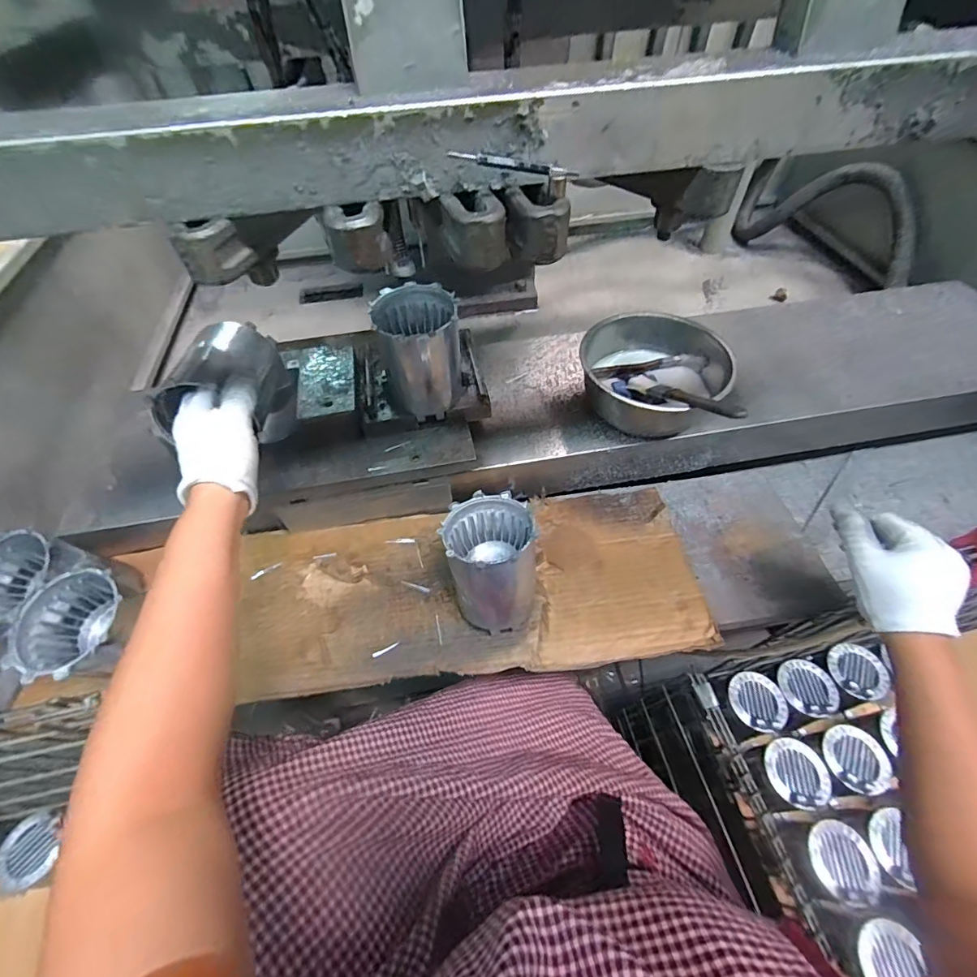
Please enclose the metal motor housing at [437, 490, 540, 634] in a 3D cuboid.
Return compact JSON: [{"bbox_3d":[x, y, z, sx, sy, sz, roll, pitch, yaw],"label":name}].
[{"bbox_3d":[0.006,0.080,0.487,0.092,0.118,0.107,-16,56,-9],"label":"metal motor housing"}]

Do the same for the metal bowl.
[{"bbox_3d":[0.210,-0.149,0.603,0.175,0.085,0.168,-1,55,1],"label":"metal bowl"}]

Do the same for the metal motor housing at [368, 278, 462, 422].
[{"bbox_3d":[-0.076,-0.157,0.521,0.086,0.120,0.080,-3,55,0],"label":"metal motor housing"}]

